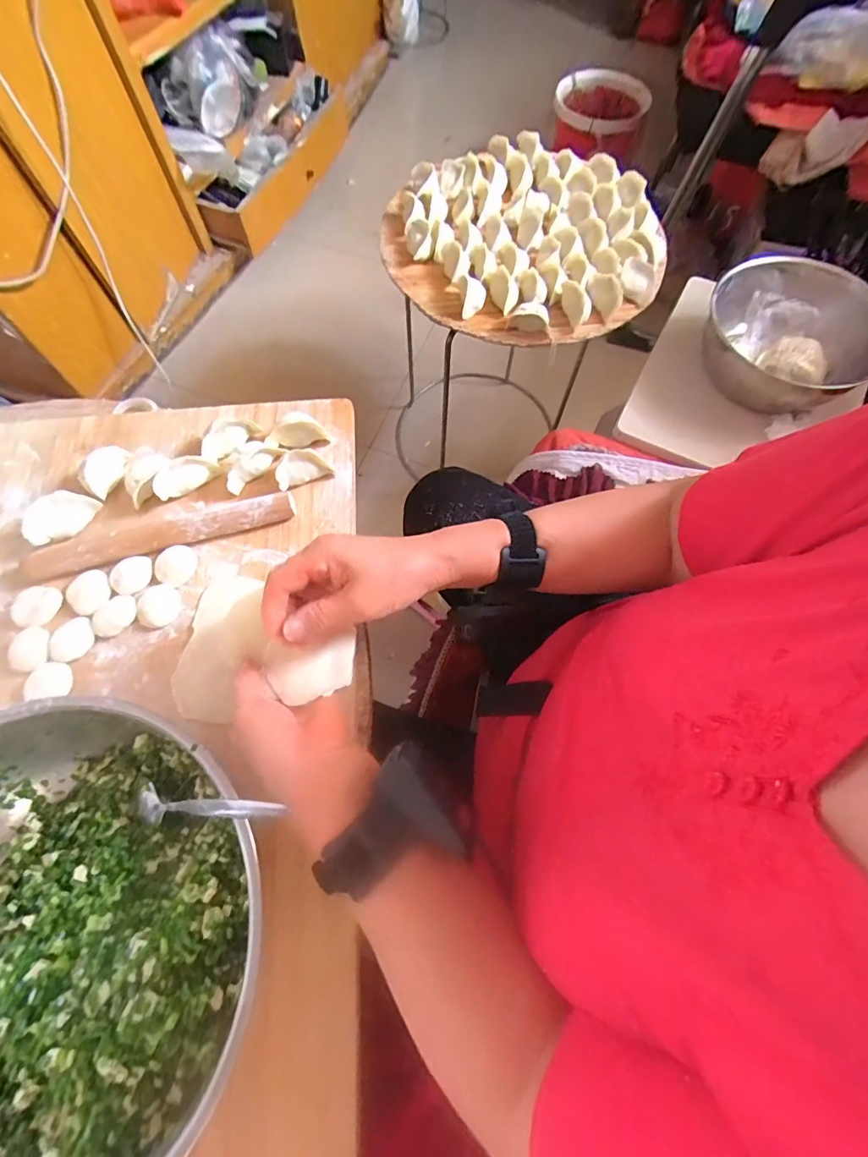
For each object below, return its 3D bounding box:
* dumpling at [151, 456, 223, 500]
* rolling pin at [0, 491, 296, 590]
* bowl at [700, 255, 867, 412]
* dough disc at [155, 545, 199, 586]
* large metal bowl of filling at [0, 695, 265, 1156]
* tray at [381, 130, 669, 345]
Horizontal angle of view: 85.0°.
[{"bbox_3d":[-0.244,-0.102,0.465,0.063,0.021,0.027,-25,71,-10],"label":"dumpling"},{"bbox_3d":[-0.262,-0.042,0.438,0.263,0.024,0.033,-14,69,-6],"label":"rolling pin"},{"bbox_3d":[0.469,-0.319,0.626,0.193,0.088,0.189,0,69,-1],"label":"bowl"},{"bbox_3d":[-0.240,-0.013,0.441,0.036,0.005,0.038,0,69,-1],"label":"dough disc"},{"bbox_3d":[-0.249,0.234,0.305,0.257,0.088,0.263,0,69,-1],"label":"large metal bowl of filling"},{"bbox_3d":[0.130,-0.493,0.681,0.381,0.048,0.348,0,69,-1],"label":"tray"}]

